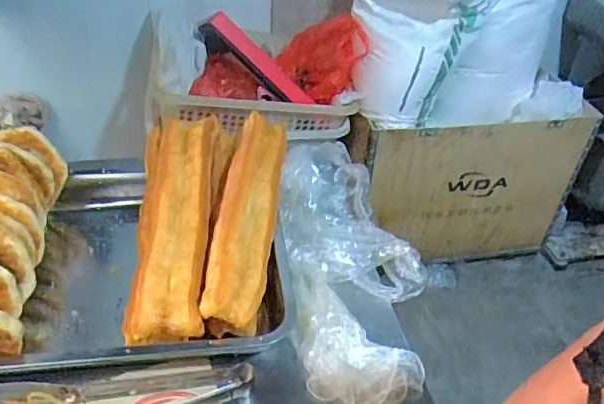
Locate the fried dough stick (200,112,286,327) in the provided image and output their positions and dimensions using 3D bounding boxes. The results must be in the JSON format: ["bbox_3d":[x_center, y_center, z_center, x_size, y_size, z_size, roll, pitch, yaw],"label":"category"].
[{"bbox_3d":[-0.056,0.002,0.615,0.061,0.039,0.295,8,48,0],"label":"fried dough stick"}]

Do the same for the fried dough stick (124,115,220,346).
[{"bbox_3d":[-0.140,0.013,0.606,0.083,0.046,0.298,2,51,-8],"label":"fried dough stick"}]

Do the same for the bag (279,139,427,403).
[{"bbox_3d":[0.055,0.050,0.651,0.152,0.070,0.360,-3,39,-9],"label":"bag"}]

